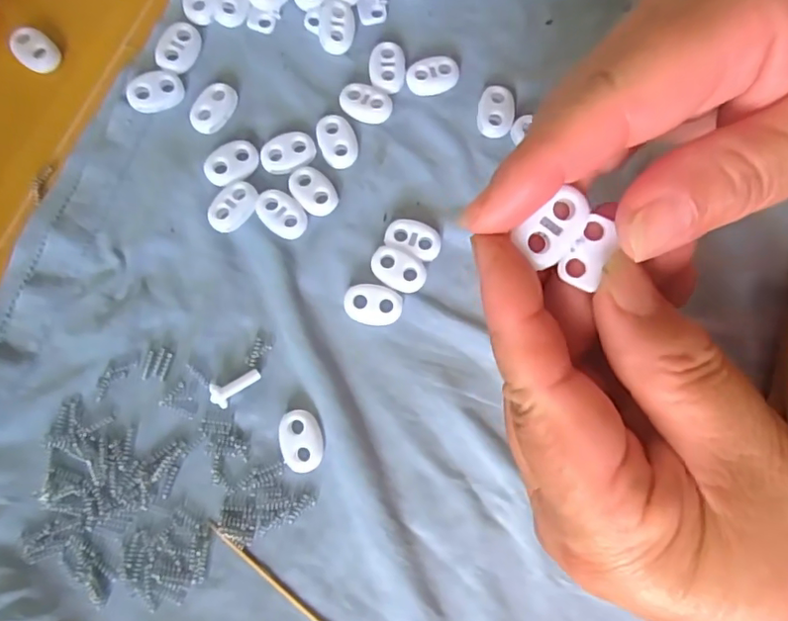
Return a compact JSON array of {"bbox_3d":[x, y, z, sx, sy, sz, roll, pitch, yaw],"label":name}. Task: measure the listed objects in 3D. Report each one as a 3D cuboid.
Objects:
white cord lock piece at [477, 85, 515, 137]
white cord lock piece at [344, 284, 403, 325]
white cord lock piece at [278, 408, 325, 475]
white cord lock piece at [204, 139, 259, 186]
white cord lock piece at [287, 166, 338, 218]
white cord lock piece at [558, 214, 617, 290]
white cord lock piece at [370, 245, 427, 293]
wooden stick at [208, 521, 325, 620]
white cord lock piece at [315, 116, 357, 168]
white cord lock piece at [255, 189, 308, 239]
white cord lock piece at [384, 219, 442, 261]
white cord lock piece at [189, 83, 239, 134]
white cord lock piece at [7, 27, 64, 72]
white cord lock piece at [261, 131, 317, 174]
[{"bbox_3d":[0.042,-0.082,0.233,0.014,0.006,0.021,7,80,1],"label":"white cord lock piece"},{"bbox_3d":[-0.008,-0.002,0.218,0.022,0.005,0.015,11,80,2],"label":"white cord lock piece"},{"bbox_3d":[-0.034,0.048,0.207,0.015,0.005,0.022,-19,80,-4],"label":"white cord lock piece"},{"bbox_3d":[-0.065,-0.059,0.226,0.022,0.005,0.015,-33,81,-6],"label":"white cord lock piece"},{"bbox_3d":[-0.033,-0.048,0.225,0.015,0.004,0.022,-42,82,-7],"label":"white cord lock piece"},{"bbox_3d":[0.049,-0.015,0.140,0.010,0.004,0.018,28,81,5],"label":"white cord lock piece"},{"bbox_3d":[0.002,-0.016,0.220,0.022,0.004,0.015,24,81,4],"label":"white cord lock piece"},{"bbox_3d":[-0.043,0.096,0.200,0.061,0.004,0.004,39,82,6],"label":"wooden stick"},{"bbox_3d":[-0.023,-0.069,0.229,0.014,0.005,0.022,-21,80,-4],"label":"white cord lock piece"},{"bbox_3d":[-0.045,-0.038,0.223,0.015,0.004,0.022,-40,82,-7],"label":"white cord lock piece"},{"bbox_3d":[0.008,-0.029,0.224,0.022,0.005,0.013,22,80,4],"label":"white cord lock piece"},{"bbox_3d":[-0.075,-0.084,0.232,0.014,0.005,0.022,26,81,4],"label":"white cord lock piece"},{"bbox_3d":[-0.153,-0.111,0.239,0.022,0.006,0.016,39,82,6],"label":"white cord lock piece"},{"bbox_3d":[-0.043,-0.065,0.228,0.022,0.004,0.016,-14,80,-3],"label":"white cord lock piece"}]

